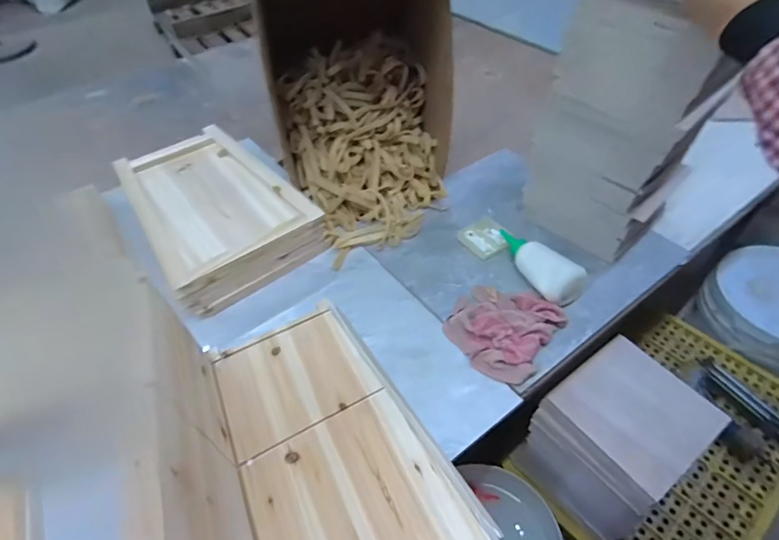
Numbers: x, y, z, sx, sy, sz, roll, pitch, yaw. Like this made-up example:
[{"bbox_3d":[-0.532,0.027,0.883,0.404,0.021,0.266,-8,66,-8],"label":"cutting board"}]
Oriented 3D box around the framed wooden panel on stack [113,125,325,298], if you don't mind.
[{"bbox_3d":[-0.315,-0.131,0.771,0.248,0.030,0.369,-34,56,-23],"label":"framed wooden panel on stack"}]

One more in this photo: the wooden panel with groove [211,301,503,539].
[{"bbox_3d":[-0.068,0.195,0.527,0.212,0.024,0.355,-25,53,-16],"label":"wooden panel with groove"}]

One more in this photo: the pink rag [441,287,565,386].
[{"bbox_3d":[0.152,0.073,0.625,0.133,0.028,0.140,30,57,25],"label":"pink rag"}]

